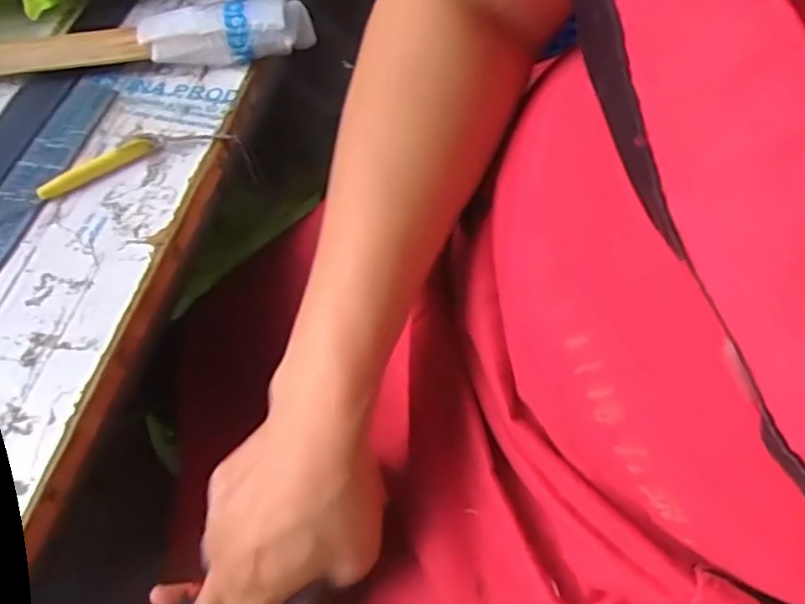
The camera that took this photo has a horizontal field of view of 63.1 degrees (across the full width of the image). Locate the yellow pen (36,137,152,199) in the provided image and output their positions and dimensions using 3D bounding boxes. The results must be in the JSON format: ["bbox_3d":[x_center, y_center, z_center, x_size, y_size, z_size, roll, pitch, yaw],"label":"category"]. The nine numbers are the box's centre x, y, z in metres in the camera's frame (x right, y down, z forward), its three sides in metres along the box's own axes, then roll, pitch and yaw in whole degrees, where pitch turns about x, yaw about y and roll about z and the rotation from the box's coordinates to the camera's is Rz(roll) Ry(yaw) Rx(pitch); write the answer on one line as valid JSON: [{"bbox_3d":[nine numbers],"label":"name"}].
[{"bbox_3d":[-0.201,-0.088,0.428,0.075,0.012,0.008,-31,61,-16],"label":"yellow pen"}]

